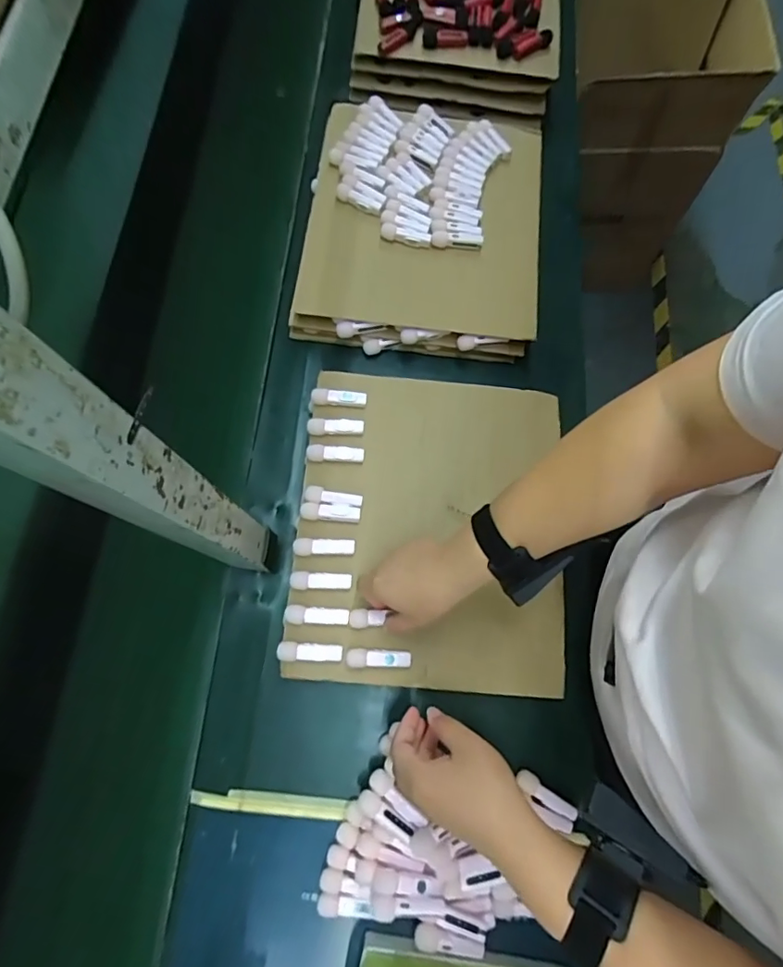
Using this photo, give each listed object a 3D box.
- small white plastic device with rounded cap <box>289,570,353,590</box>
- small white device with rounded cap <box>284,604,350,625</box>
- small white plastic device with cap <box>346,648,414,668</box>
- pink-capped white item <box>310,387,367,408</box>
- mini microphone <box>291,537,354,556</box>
[{"bbox_3d":[-0.074,0.101,0.541,0.063,0.006,0.019,0,73,1],"label":"small white plastic device with rounded cap"},{"bbox_3d":[-0.077,0.137,0.535,0.065,0.006,0.018,4,73,2],"label":"small white device with rounded cap"},{"bbox_3d":[-0.013,0.178,0.524,0.065,0.008,0.018,4,73,2],"label":"small white plastic device with cap"},{"bbox_3d":[-0.062,-0.102,0.605,0.065,0.011,0.017,4,73,2],"label":"pink-capped white item"},{"bbox_3d":[-0.072,0.068,0.552,0.065,0.008,0.019,3,73,2],"label":"mini microphone"}]

